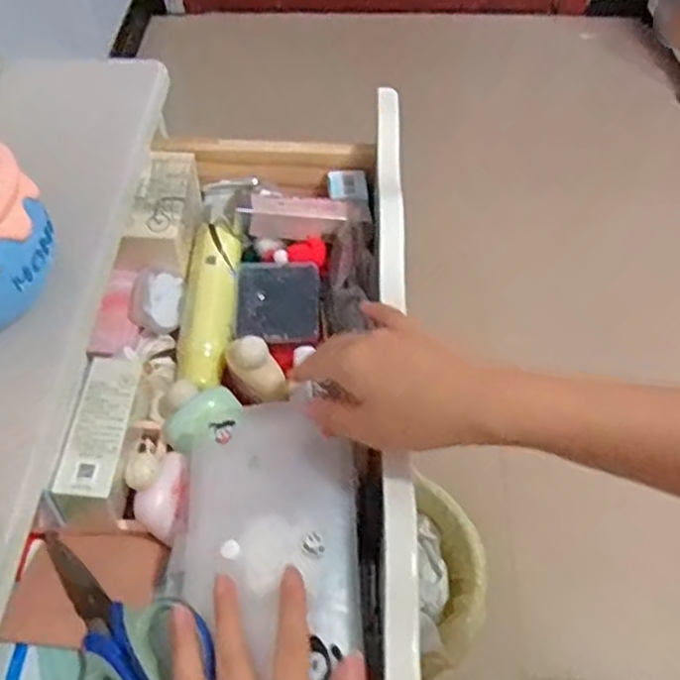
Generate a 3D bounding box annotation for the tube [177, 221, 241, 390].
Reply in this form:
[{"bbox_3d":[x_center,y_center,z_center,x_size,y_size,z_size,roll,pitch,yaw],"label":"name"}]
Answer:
[{"bbox_3d":[-0.112,-0.032,0.590,0.042,0.033,0.161,-1,53,0],"label":"tube"}]

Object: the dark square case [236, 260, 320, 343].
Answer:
[{"bbox_3d":[-0.054,-0.035,0.608,0.072,0.011,0.077,-2,66,6],"label":"dark square case"}]

